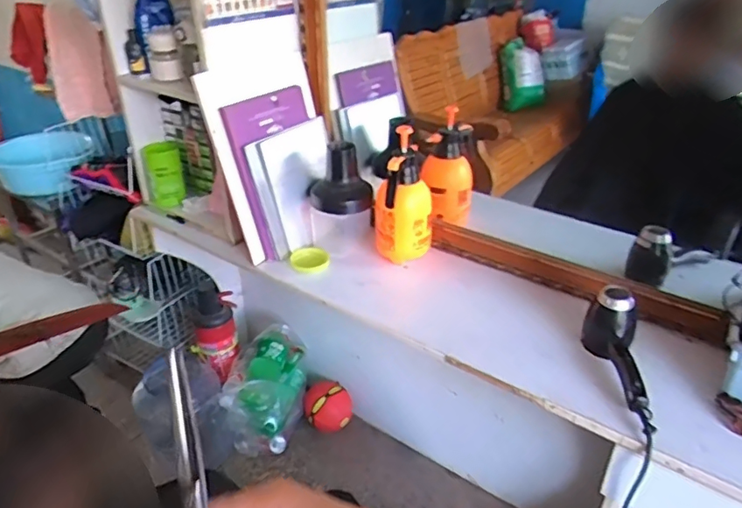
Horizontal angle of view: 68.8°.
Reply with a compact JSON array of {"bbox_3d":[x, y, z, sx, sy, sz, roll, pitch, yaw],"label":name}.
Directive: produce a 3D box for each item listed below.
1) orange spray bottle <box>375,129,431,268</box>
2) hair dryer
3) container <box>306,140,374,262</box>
[{"bbox_3d":[0.074,-0.124,1.230,0.130,0.276,0.116,3,30,5],"label":"orange spray bottle"},{"bbox_3d":[0.424,0.155,0.930,0.076,0.113,0.199,6,30,9],"label":"hair dryer"},{"bbox_3d":[-0.074,-0.128,1.320,0.137,0.256,0.113,11,32,18],"label":"container"}]

